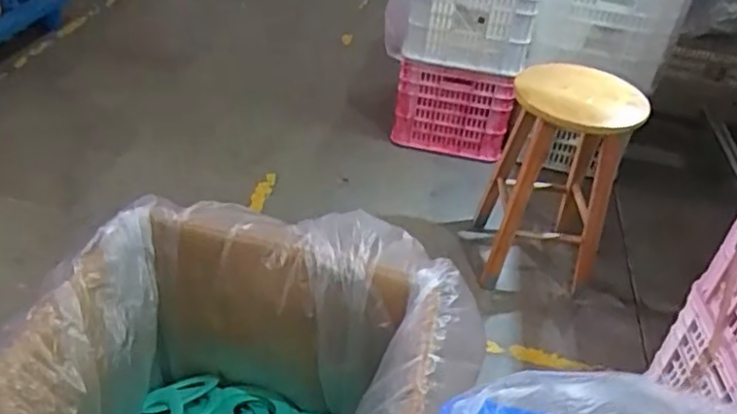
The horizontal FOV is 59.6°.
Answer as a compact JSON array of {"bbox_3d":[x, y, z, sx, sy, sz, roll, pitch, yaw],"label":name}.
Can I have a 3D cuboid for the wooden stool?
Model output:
[{"bbox_3d":[0.430,-0.061,1.527,0.315,0.529,0.347,19,40,16],"label":"wooden stool"}]

